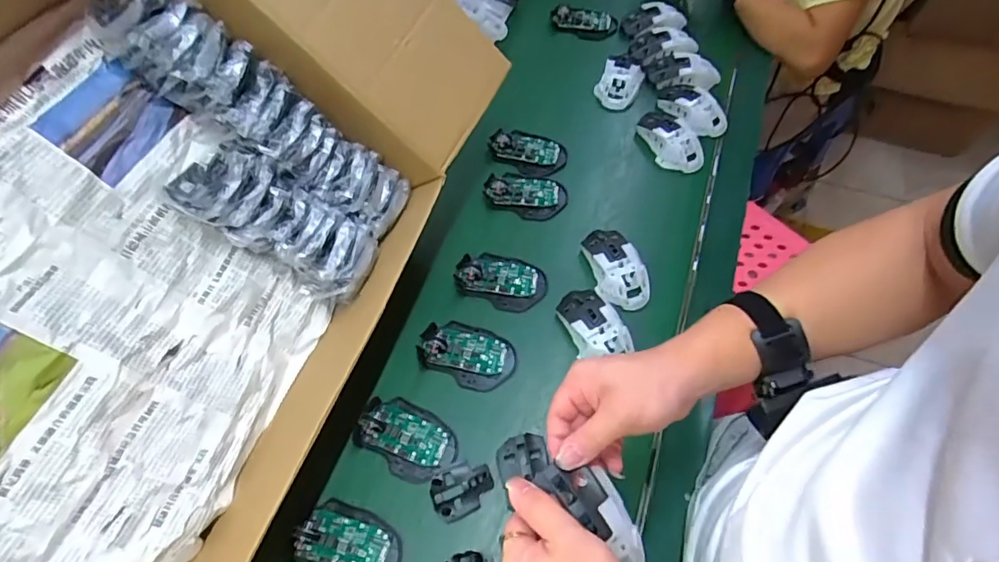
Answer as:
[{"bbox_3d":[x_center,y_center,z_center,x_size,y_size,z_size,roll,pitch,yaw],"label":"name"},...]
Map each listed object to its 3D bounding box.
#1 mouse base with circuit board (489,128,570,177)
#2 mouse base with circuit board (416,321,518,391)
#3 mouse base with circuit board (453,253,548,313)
[{"bbox_3d":[0.041,-0.195,0.791,0.116,0.021,0.075,15,61,12],"label":"mouse base with circuit board"},{"bbox_3d":[-0.039,0.087,0.642,0.113,0.022,0.075,10,60,10],"label":"mouse base with circuit board"},{"bbox_3d":[0.002,-0.003,0.687,0.114,0.019,0.073,10,60,9],"label":"mouse base with circuit board"}]

